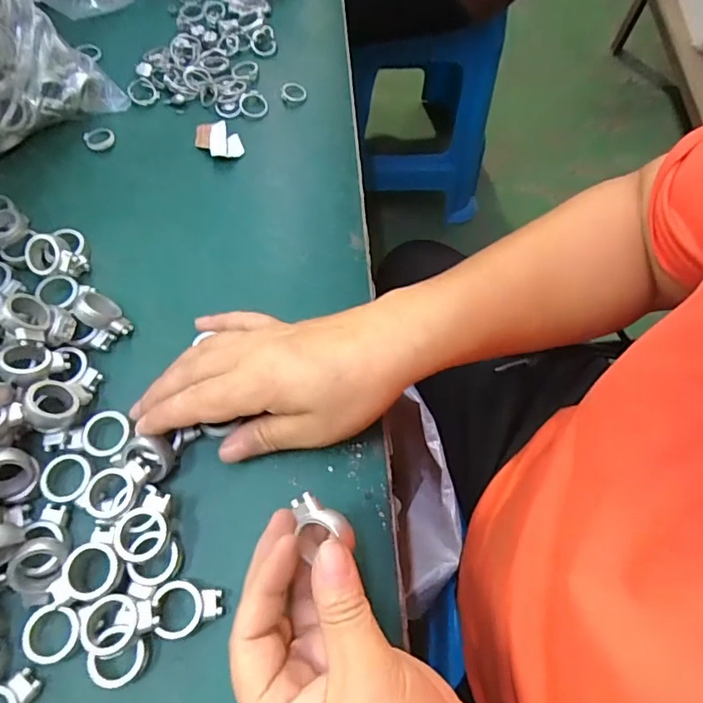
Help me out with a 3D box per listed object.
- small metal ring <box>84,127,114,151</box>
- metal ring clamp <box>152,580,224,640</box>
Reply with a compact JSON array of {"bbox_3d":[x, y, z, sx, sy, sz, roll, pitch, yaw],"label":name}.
[{"bbox_3d":[-0.185,-0.156,0.381,0.021,0.004,0.020,1,65,-2],"label":"small metal ring"},{"bbox_3d":[-0.080,0.126,0.255,0.031,0.013,0.025,-7,66,-6],"label":"metal ring clamp"}]

